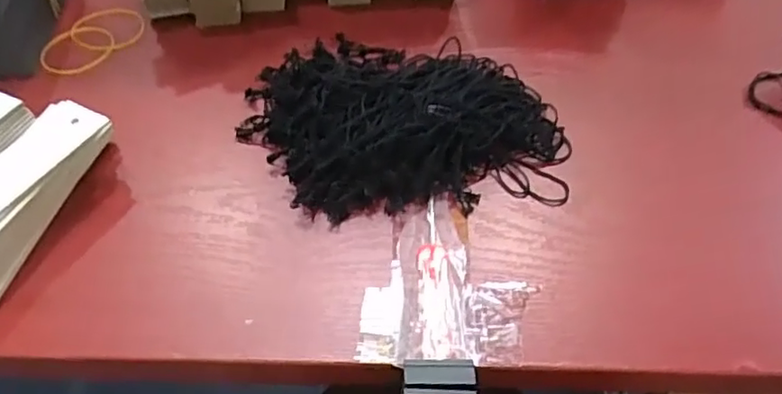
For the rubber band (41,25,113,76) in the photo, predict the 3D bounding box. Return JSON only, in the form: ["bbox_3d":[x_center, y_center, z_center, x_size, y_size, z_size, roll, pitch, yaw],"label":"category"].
[{"bbox_3d":[-0.222,-0.103,0.435,0.045,0.004,0.055,3,51,1],"label":"rubber band"}]

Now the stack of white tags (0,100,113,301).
[{"bbox_3d":[-0.196,0.004,0.320,0.030,0.043,0.127,16,52,12],"label":"stack of white tags"}]

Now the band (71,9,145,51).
[{"bbox_3d":[-0.208,-0.125,0.451,0.050,0.004,0.049,-8,51,-8],"label":"band"}]

